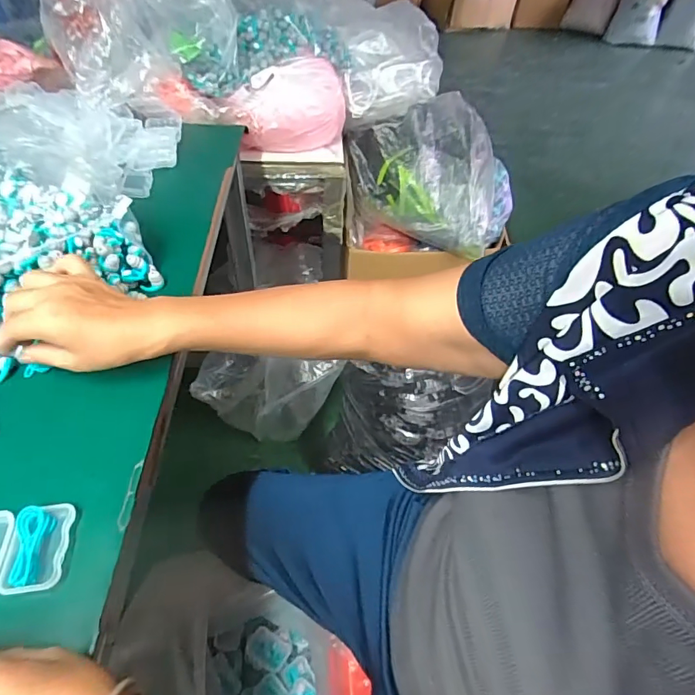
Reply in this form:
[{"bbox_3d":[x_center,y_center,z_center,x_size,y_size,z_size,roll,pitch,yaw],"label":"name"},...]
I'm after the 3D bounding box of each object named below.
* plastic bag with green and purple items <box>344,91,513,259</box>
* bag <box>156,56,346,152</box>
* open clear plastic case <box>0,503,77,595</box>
[{"bbox_3d":[0.189,-0.378,0.989,0.386,0.251,0.238,0,49,-4],"label":"plastic bag with green and purple items"},{"bbox_3d":[-0.158,-0.436,0.811,0.313,0.121,0.126,-4,49,-7],"label":"bag"},{"bbox_3d":[-0.227,0.136,0.299,0.073,0.011,0.056,-5,50,-8],"label":"open clear plastic case"}]

